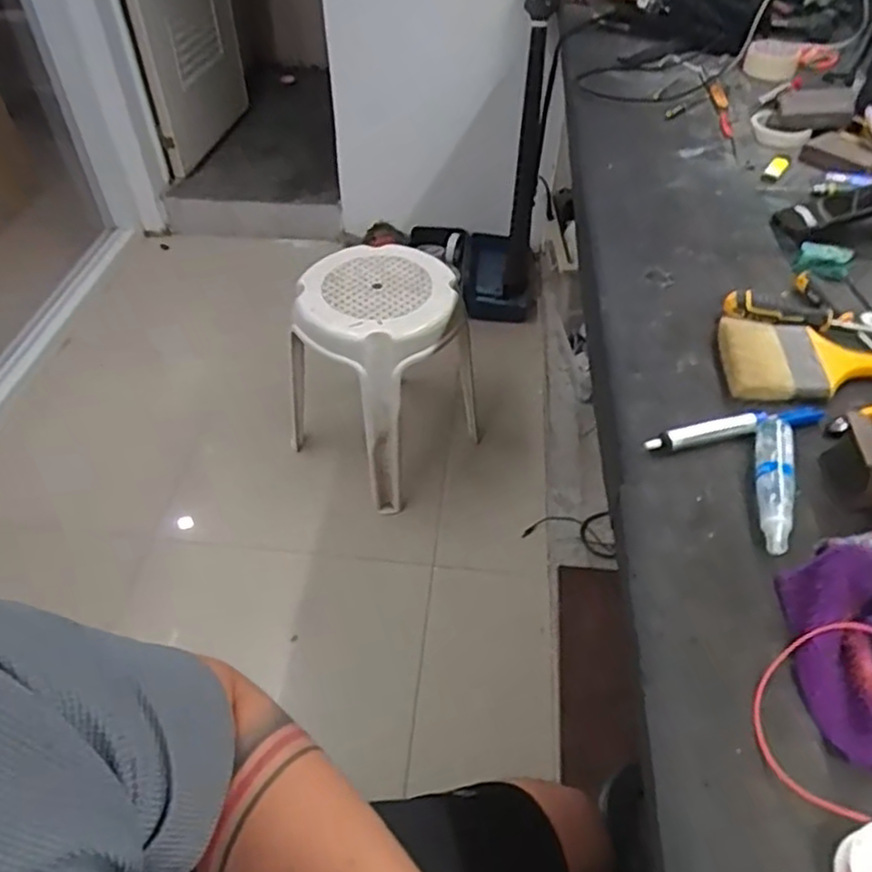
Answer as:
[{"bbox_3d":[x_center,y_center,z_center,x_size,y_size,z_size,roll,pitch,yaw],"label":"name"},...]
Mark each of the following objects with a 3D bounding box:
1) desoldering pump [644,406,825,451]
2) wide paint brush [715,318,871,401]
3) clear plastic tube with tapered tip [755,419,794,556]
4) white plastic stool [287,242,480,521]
[{"bbox_3d":[0.282,-0.010,0.634,0.186,0.020,0.018,-13,47,-9],"label":"desoldering pump"},{"bbox_3d":[0.389,-0.077,0.690,0.194,0.026,0.107,3,47,6],"label":"wide paint brush"},{"bbox_3d":[0.287,0.038,0.581,0.029,0.028,0.139,14,49,16],"label":"clear plastic tube with tapered tip"},{"bbox_3d":[-0.099,-0.137,1.452,0.303,0.416,0.278,-36,57,-29],"label":"white plastic stool"}]

